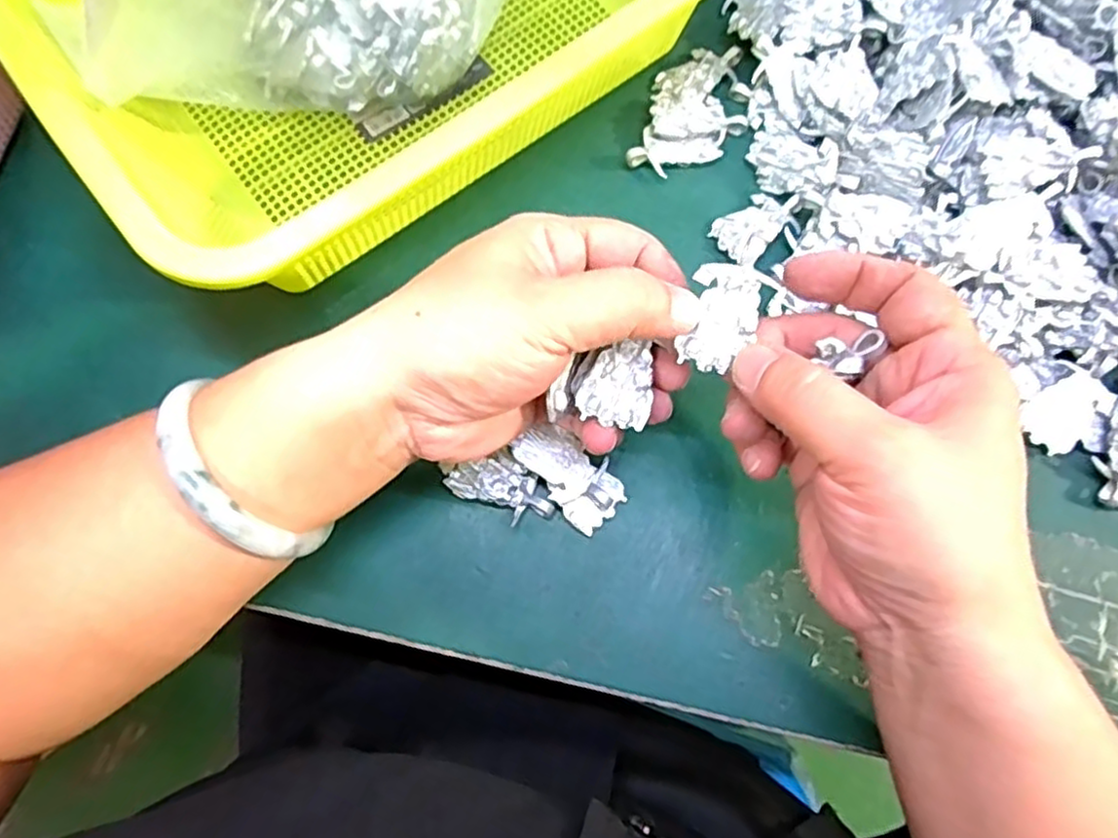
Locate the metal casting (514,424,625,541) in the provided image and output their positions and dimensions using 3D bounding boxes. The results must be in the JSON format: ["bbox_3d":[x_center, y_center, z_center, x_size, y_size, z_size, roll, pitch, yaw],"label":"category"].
[{"bbox_3d":[0.005,0.022,0.272,0.024,0.013,0.043,-42,79,-10],"label":"metal casting"}]

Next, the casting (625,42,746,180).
[{"bbox_3d":[0.062,-0.140,0.319,0.043,0.008,0.070,19,76,5],"label":"casting"}]

